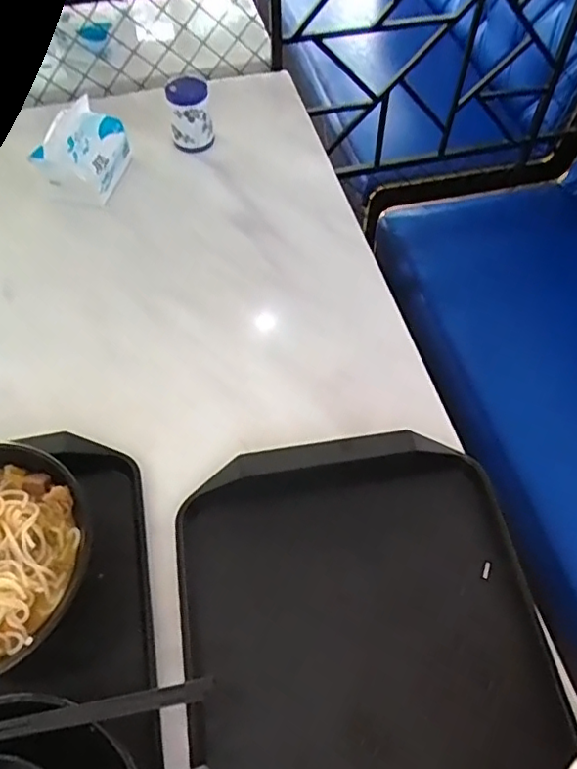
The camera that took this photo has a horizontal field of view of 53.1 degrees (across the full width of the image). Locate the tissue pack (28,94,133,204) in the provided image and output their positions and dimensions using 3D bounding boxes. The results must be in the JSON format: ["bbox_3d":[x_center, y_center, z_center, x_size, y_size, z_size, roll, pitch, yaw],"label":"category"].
[{"bbox_3d":[-0.269,-0.309,0.775,0.083,0.078,0.116,17,60,9],"label":"tissue pack"}]

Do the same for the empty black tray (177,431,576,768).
[{"bbox_3d":[0.070,0.237,0.474,0.295,0.024,0.400,-8,59,-5],"label":"empty black tray"}]

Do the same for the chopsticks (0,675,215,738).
[{"bbox_3d":[-0.182,0.236,0.400,0.257,0.017,0.014,-9,56,-7],"label":"chopsticks"}]

